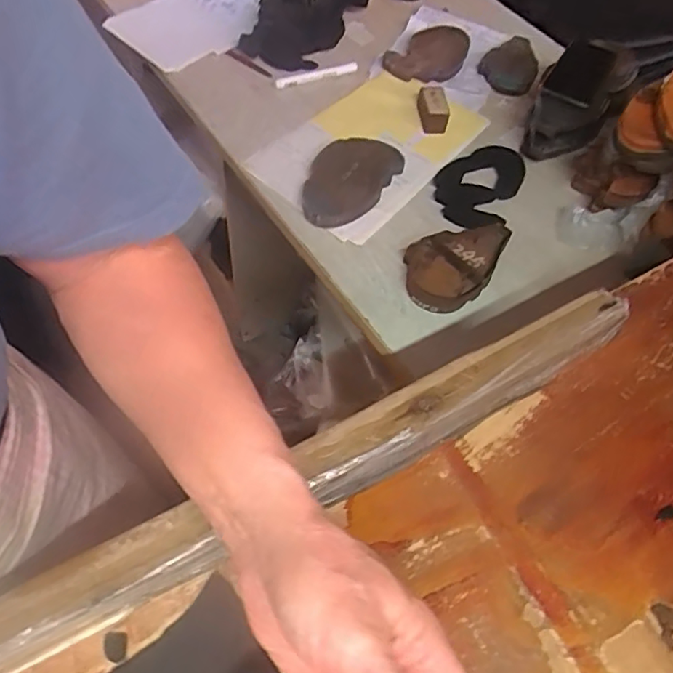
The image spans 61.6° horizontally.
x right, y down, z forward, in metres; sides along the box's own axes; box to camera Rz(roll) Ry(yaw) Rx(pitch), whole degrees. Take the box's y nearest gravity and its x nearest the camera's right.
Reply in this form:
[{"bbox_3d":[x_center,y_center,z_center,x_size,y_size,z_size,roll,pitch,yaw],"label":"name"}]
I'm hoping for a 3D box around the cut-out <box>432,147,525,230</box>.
[{"bbox_3d":[0.200,-0.216,0.802,0.109,0.012,0.174,23,57,10],"label":"cut-out"}]

